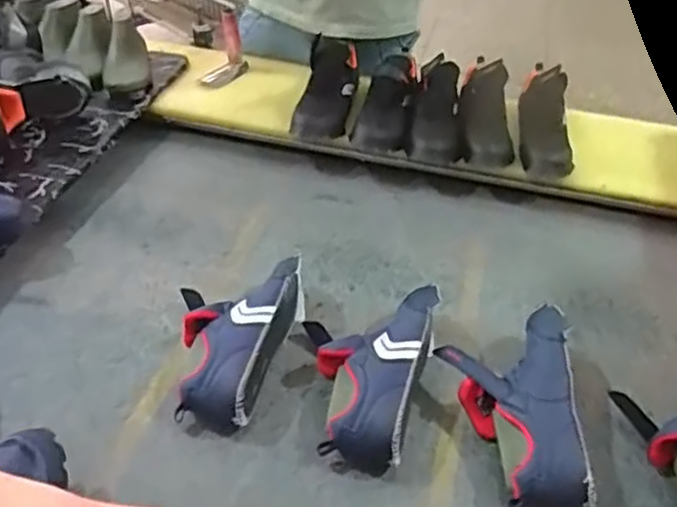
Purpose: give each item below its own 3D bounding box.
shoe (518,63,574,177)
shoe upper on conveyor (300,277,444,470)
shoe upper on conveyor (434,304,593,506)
[{"bbox_3d":[0.365,-0.224,1.148,0.092,0.075,0.186,0,83,-6],"label":"shoe"},{"bbox_3d":[0.030,0.135,0.806,0.155,0.081,0.249,12,43,6],"label":"shoe upper on conveyor"},{"bbox_3d":[0.202,0.174,0.774,0.145,0.083,0.261,5,43,-1],"label":"shoe upper on conveyor"}]

